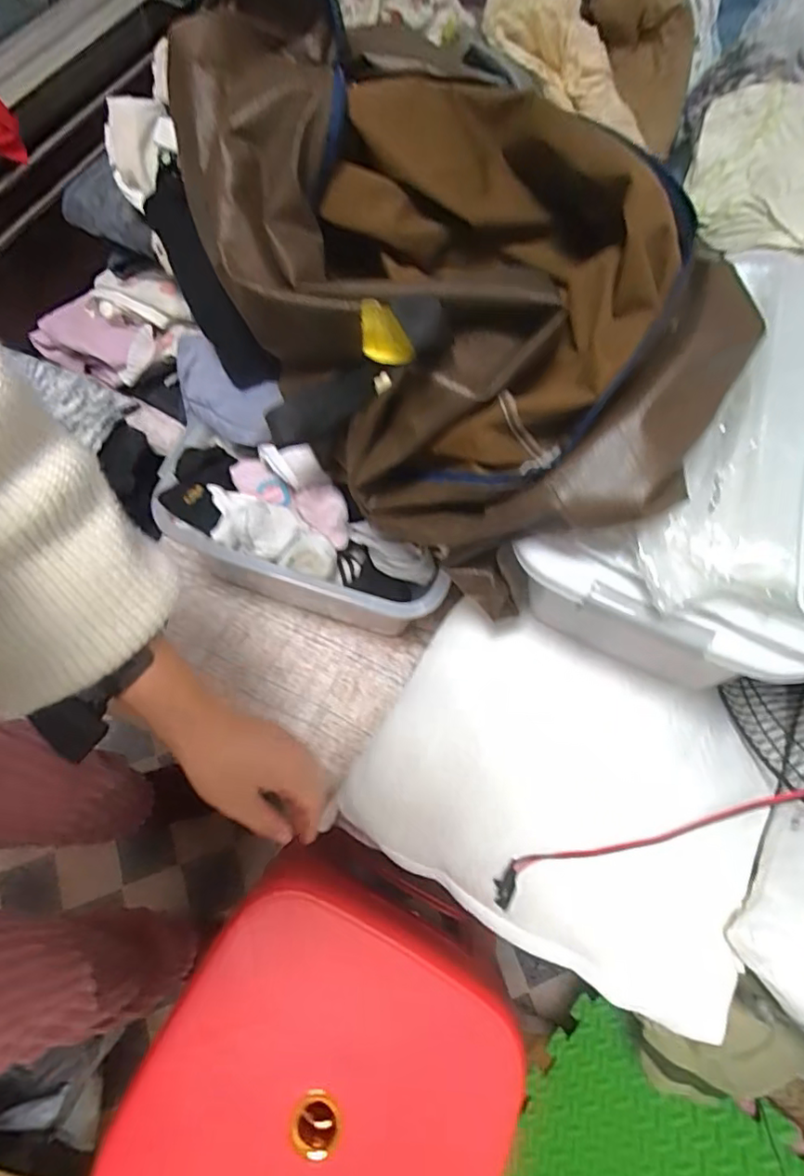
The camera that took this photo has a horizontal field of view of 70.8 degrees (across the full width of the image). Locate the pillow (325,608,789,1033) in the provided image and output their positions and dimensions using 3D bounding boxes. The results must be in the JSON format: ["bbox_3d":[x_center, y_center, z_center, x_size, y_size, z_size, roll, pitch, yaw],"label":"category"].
[{"bbox_3d":[0.155,0.199,0.560,0.368,0.098,0.281,28,70,9],"label":"pillow"}]

